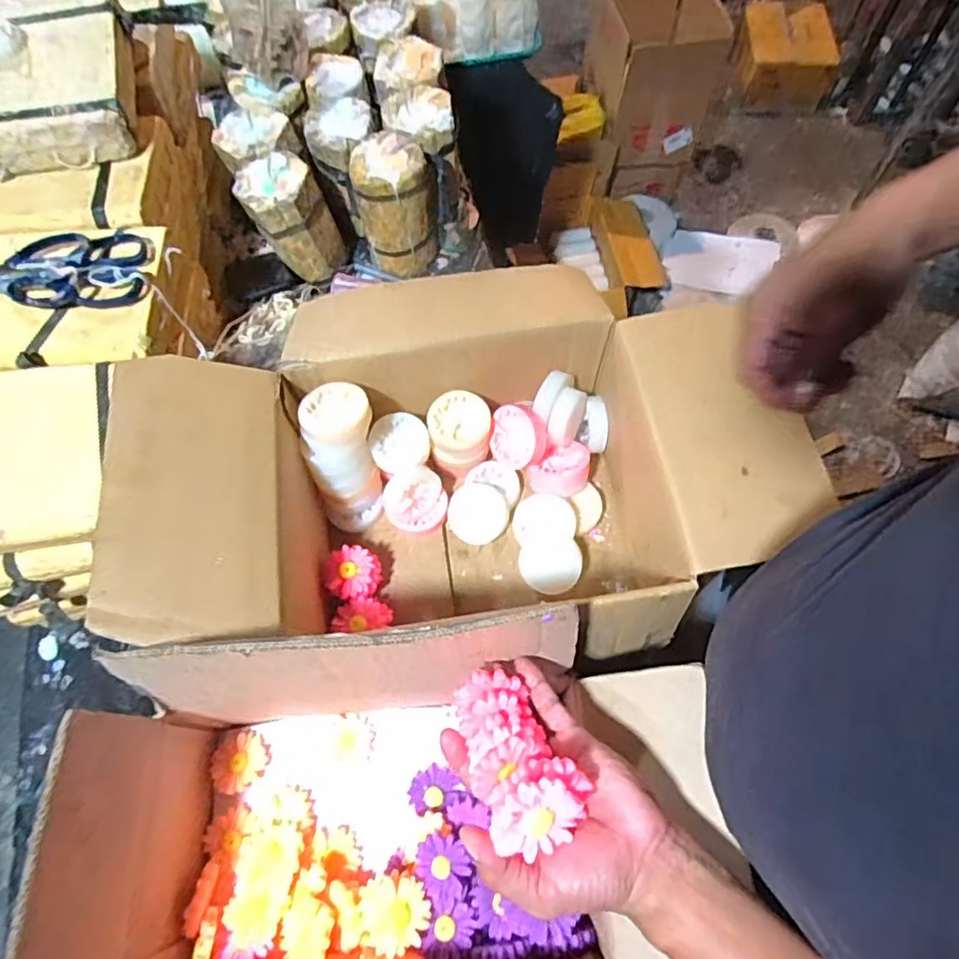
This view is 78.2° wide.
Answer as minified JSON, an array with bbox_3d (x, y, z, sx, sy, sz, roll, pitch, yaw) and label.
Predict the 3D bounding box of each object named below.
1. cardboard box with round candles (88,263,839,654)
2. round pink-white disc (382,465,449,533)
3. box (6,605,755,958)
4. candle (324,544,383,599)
[{"bbox_3d":[-0.018,-0.036,0.594,0.547,0.229,0.387,-8,65,-1],"label":"cardboard box with round candles"},{"bbox_3d":[-0.068,0.024,0.648,0.068,0.079,0.027,-26,25,-22],"label":"round pink-white disc"},{"bbox_3d":[-0.054,0.295,0.454,0.440,0.211,0.334,-7,65,0],"label":"box"},{"bbox_3d":[-0.130,0.094,0.603,0.055,0.018,0.050,19,68,11],"label":"candle"}]

